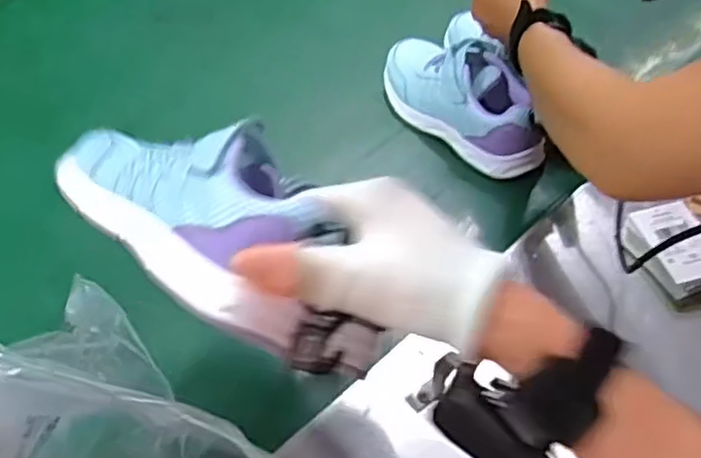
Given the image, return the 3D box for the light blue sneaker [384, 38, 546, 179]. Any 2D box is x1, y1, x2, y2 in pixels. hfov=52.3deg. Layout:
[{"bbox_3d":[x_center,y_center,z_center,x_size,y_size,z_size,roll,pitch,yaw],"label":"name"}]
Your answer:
[{"bbox_3d":[0.110,-0.133,0.722,0.074,0.097,0.200,-37,56,-28],"label":"light blue sneaker"}]

